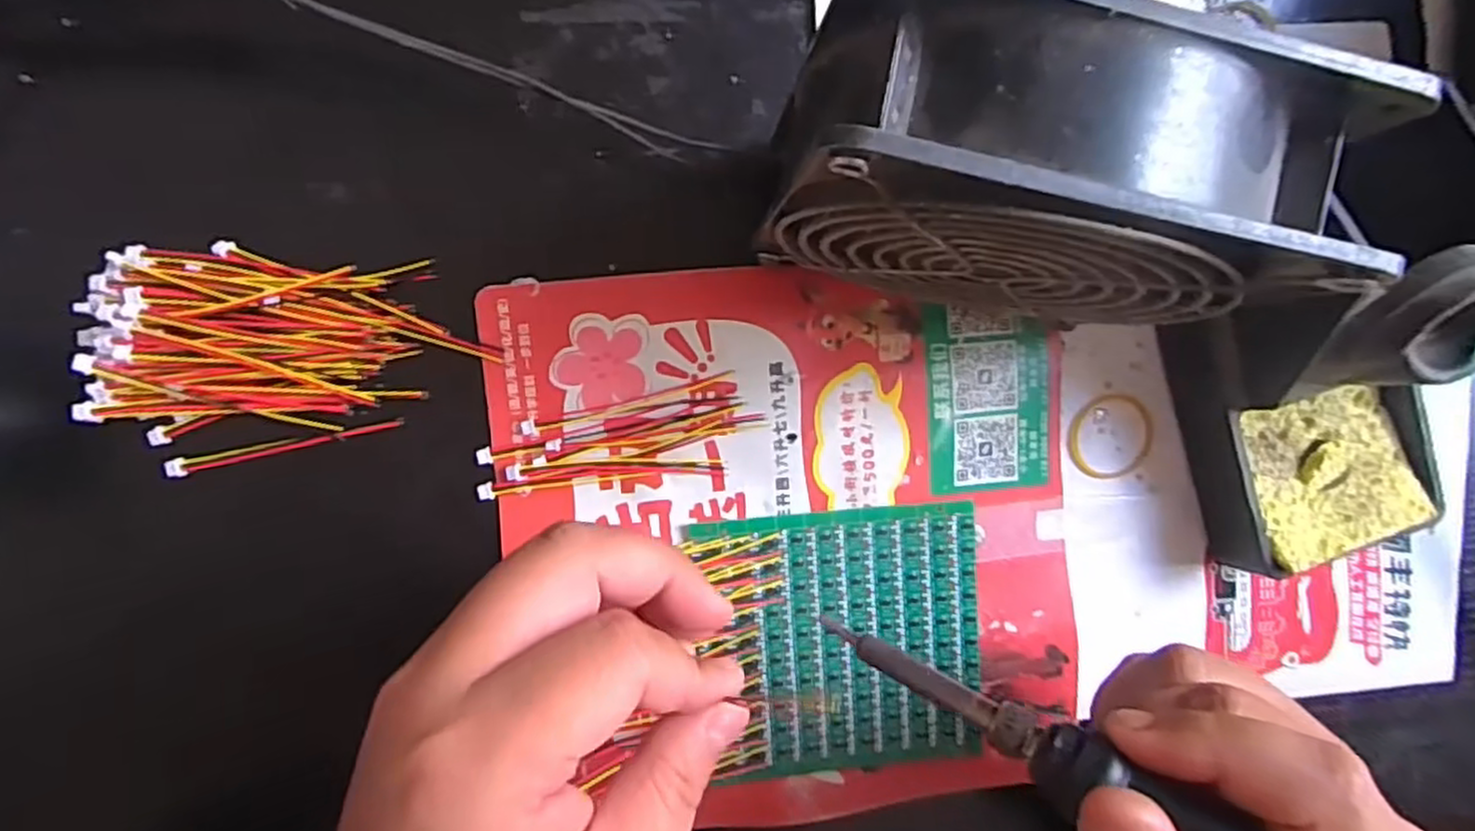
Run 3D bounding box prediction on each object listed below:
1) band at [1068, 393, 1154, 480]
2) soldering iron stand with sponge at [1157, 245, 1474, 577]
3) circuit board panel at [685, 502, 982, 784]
[{"bbox_3d":[0.136,0.008,0.268,0.033,0.004,0.031,5,97,-7],"label":"band"},{"bbox_3d":[0.198,-0.001,0.233,0.069,0.076,0.097,-17,99,-4],"label":"soldering iron stand with sponge"},{"bbox_3d":[0.038,0.080,0.260,0.093,0.004,0.091,-4,95,-4],"label":"circuit board panel"}]

